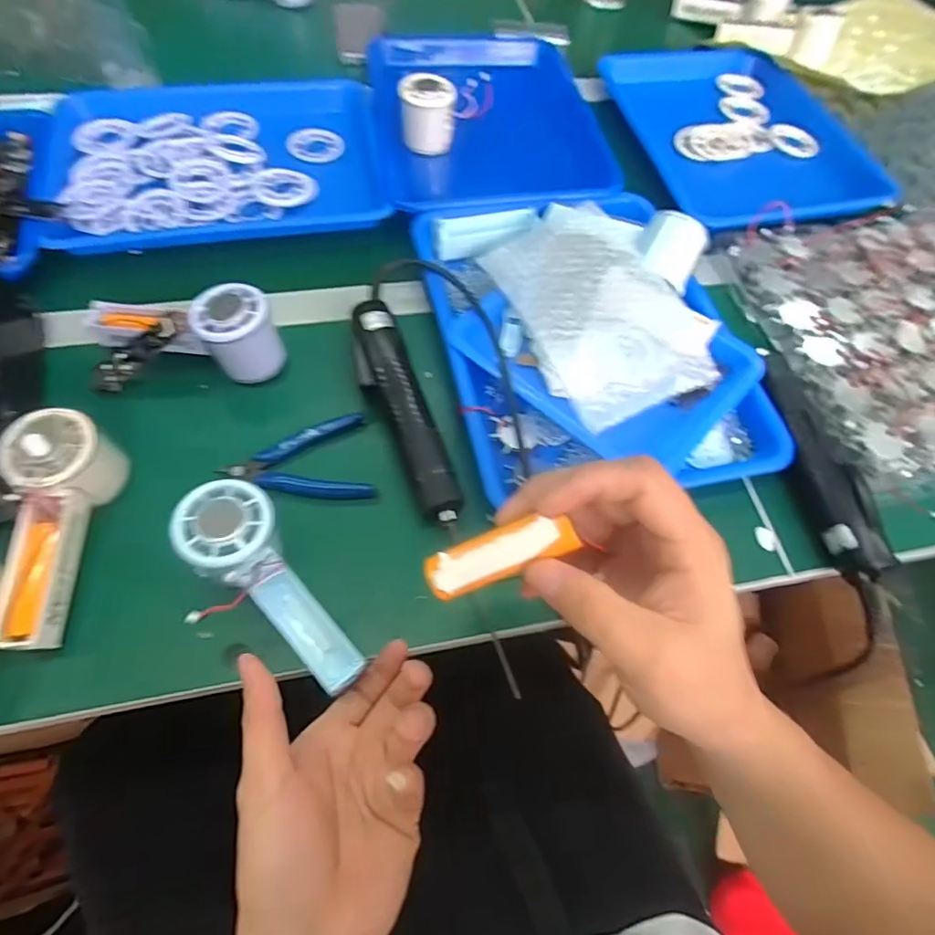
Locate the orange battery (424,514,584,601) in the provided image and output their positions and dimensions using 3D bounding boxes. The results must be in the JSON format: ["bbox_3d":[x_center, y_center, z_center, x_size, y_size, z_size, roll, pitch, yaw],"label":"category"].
[{"bbox_3d":[0.014,0.040,0.248,0.068,0.013,0.019,-23,62,14],"label":"orange battery"}]

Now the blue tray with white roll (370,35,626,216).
[{"bbox_3d":[0.008,-0.428,0.628,0.228,0.057,0.322,-7,62,-8],"label":"blue tray with white roll"}]

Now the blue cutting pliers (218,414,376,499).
[{"bbox_3d":[-0.131,-0.003,0.424,0.105,0.016,0.072,-10,63,-10],"label":"blue cutting pliers"}]

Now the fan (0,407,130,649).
[{"bbox_3d":[-0.278,0.039,0.366,0.051,0.061,0.151,1,75,-3],"label":"fan"}]

